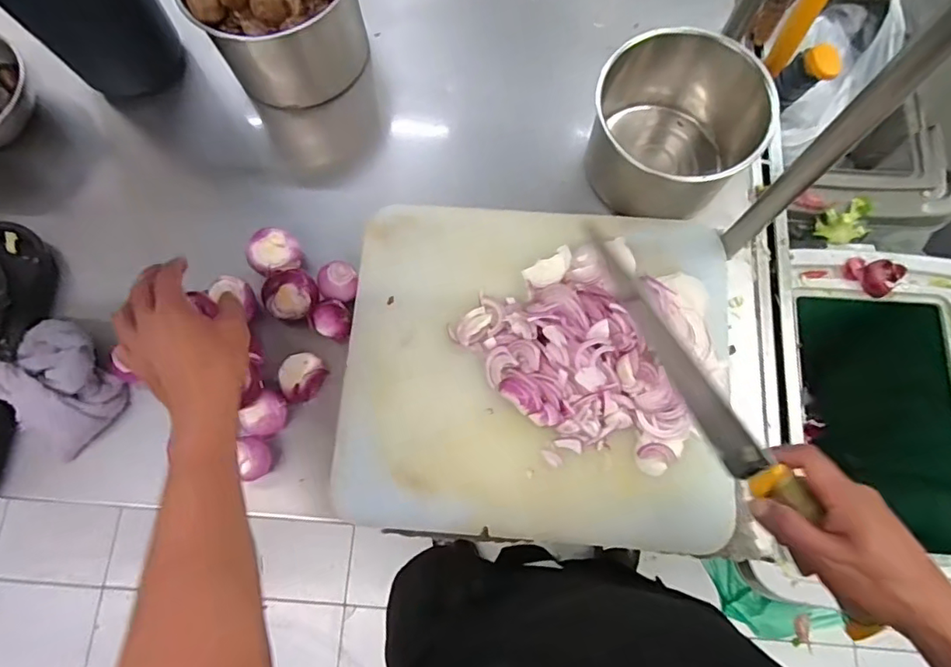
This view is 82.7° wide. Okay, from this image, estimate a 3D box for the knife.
[{"bbox_3d":[0.195,0.070,0.425,0.021,0.045,0.362,-32,81,-8],"label":"knife"}]

